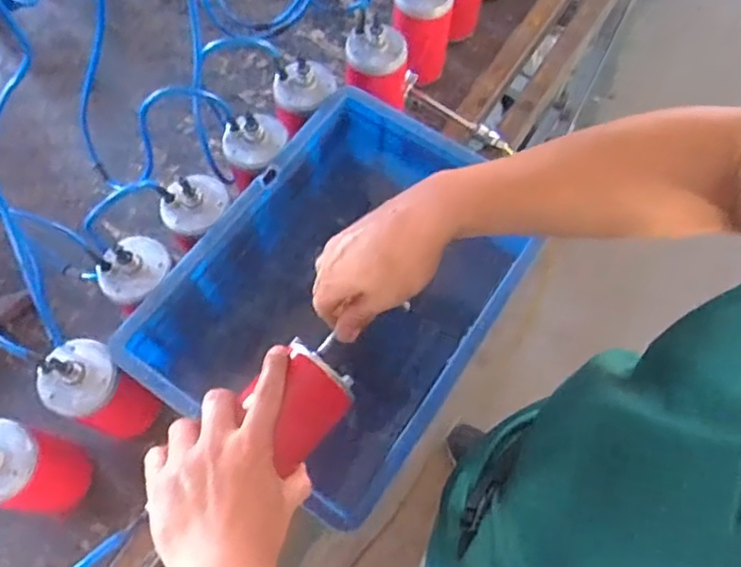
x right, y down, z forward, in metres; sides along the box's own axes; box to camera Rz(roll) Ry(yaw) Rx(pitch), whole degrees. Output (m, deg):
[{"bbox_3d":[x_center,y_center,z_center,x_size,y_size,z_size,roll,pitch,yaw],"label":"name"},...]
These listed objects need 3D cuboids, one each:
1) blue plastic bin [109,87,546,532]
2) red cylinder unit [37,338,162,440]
[{"bbox_3d":[-0.029,0.014,0.677,0.286,0.144,0.403,32,71,12],"label":"blue plastic bin"},{"bbox_3d":[-0.277,0.112,0.625,0.072,0.157,0.078,11,68,4],"label":"red cylinder unit"}]

